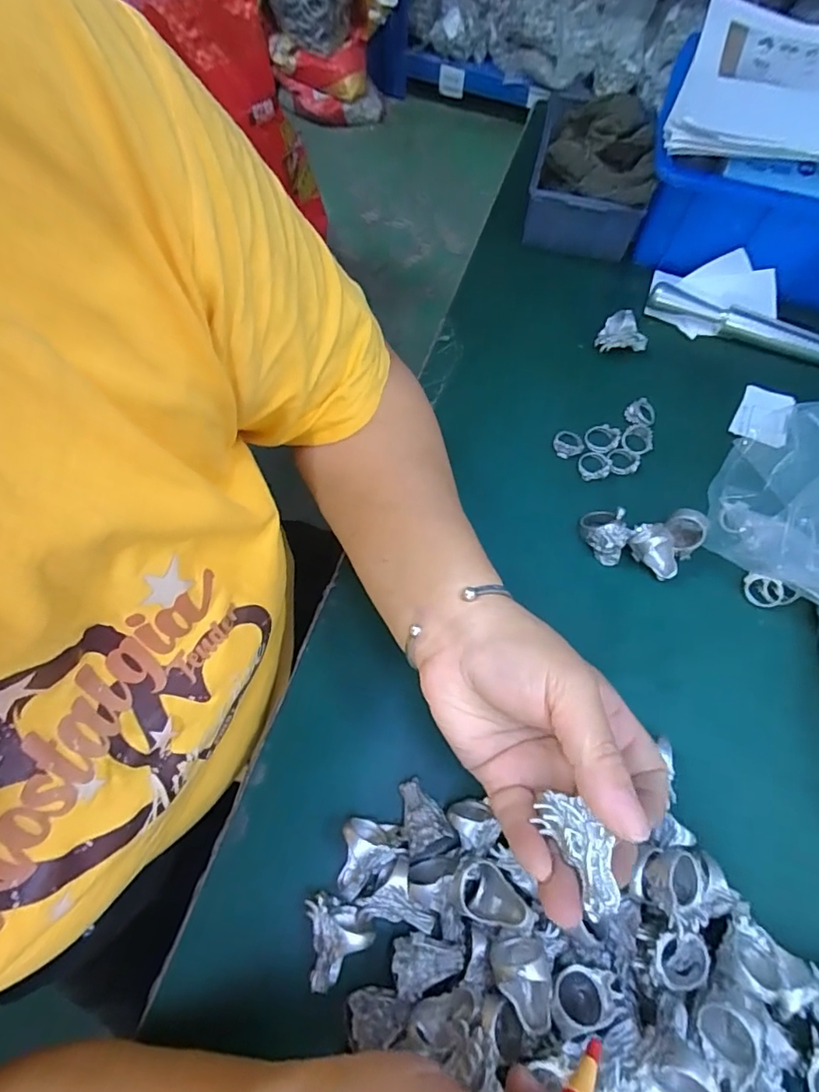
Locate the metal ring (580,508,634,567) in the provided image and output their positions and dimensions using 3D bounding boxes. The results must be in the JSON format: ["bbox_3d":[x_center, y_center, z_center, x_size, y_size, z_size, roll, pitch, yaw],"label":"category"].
[{"bbox_3d":[0.132,-0.011,0.355,0.035,0.026,0.029,41,72,15],"label":"metal ring"}]

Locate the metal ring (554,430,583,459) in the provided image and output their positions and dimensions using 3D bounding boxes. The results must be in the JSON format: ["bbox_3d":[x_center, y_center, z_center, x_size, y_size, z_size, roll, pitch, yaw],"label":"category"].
[{"bbox_3d":[0.117,-0.076,0.393,0.023,0.004,0.020,-26,70,-11],"label":"metal ring"}]

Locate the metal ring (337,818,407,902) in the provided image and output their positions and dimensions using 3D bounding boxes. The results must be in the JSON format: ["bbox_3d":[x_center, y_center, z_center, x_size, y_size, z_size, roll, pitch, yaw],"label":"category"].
[{"bbox_3d":[-0.021,0.164,0.277,0.030,0.026,0.036,11,67,4],"label":"metal ring"}]

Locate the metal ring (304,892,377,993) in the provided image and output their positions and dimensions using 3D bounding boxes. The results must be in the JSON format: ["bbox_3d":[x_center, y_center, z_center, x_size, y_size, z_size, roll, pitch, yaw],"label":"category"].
[{"bbox_3d":[-0.041,0.193,0.264,0.036,0.020,0.034,0,67,0],"label":"metal ring"}]

